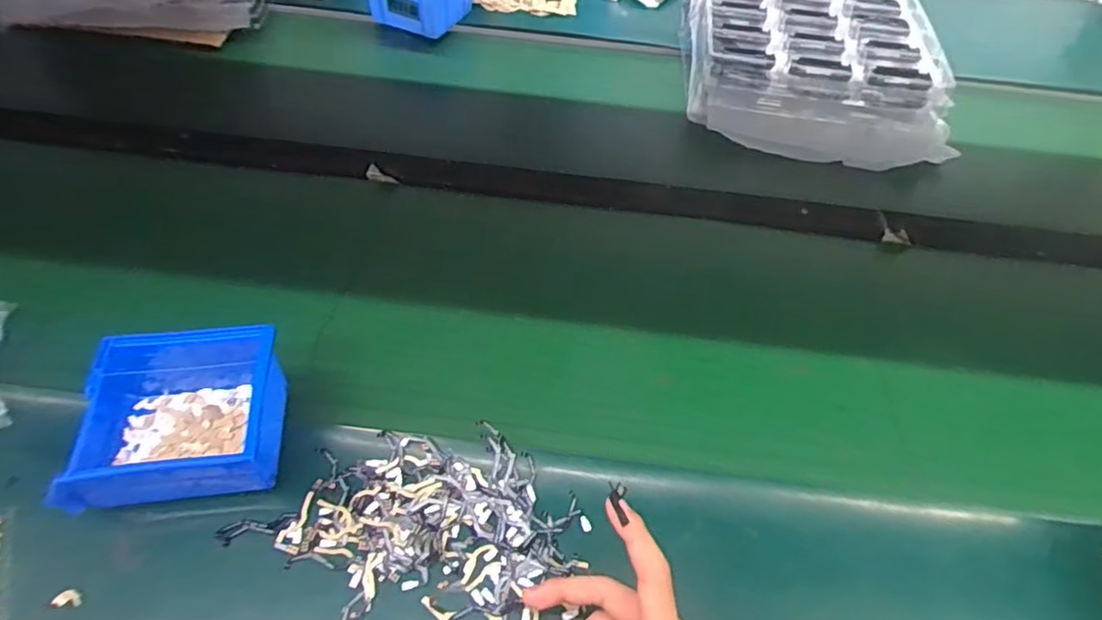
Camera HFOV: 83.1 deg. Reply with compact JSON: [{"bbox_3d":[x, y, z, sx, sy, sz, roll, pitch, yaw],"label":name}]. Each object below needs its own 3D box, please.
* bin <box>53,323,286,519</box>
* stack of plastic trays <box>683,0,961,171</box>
[{"bbox_3d":[-0.266,0.076,0.454,0.133,0.062,0.116,-8,53,-10],"label":"bin"},{"bbox_3d":[0.355,-0.402,0.874,0.323,0.073,0.508,11,52,5],"label":"stack of plastic trays"}]

